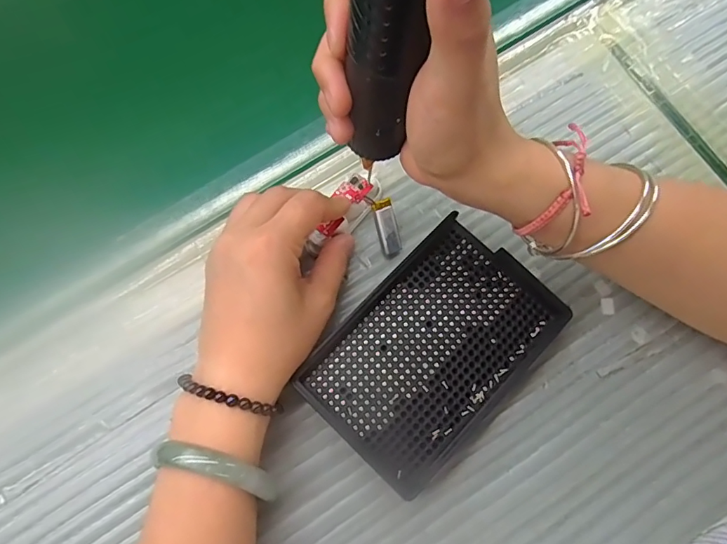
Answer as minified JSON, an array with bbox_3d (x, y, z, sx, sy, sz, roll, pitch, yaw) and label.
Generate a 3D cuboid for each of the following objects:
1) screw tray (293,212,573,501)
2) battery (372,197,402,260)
[{"bbox_3d":[0.039,0.044,0.280,0.092,0.025,0.137,43,79,9],"label":"screw tray"},{"bbox_3d":[0.015,-0.026,0.299,0.013,0.007,0.036,-16,106,-5],"label":"battery"}]

